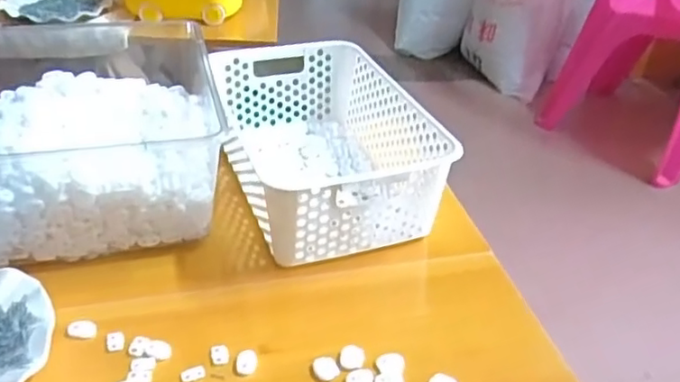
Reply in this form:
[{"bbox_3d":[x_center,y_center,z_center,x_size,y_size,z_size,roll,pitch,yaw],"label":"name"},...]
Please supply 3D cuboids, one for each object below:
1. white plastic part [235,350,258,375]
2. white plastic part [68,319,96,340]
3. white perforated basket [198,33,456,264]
[{"bbox_3d":[-0.079,0.144,0.523,0.017,0.008,0.020,-1,36,-9],"label":"white plastic part"},{"bbox_3d":[-0.226,0.121,0.542,0.024,0.011,0.012,-3,36,-10],"label":"white plastic part"},{"bbox_3d":[-0.021,-0.056,0.718,0.192,0.111,0.305,-9,37,-19],"label":"white perforated basket"}]

